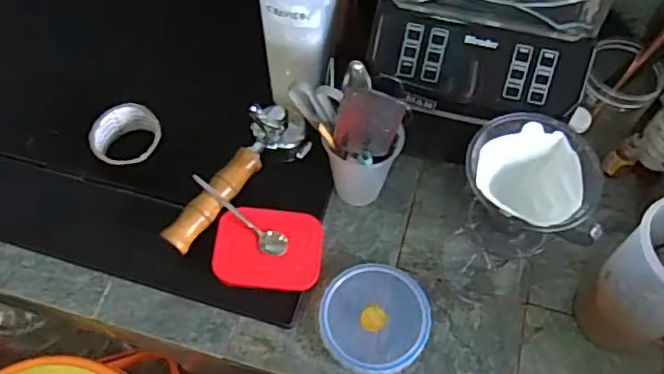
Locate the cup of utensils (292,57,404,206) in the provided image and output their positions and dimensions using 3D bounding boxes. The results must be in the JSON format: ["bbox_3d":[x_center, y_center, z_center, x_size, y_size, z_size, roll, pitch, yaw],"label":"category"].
[{"bbox_3d":[0.023,-0.051,0.656,0.101,0.189,0.084,30,65,14],"label":"cup of utensils"}]

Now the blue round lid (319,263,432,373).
[{"bbox_3d":[0.047,0.141,0.646,0.114,0.011,0.113,0,72,0],"label":"blue round lid"}]

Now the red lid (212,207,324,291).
[{"bbox_3d":[-0.070,0.068,0.666,0.115,0.007,0.090,6,68,-7],"label":"red lid"}]

